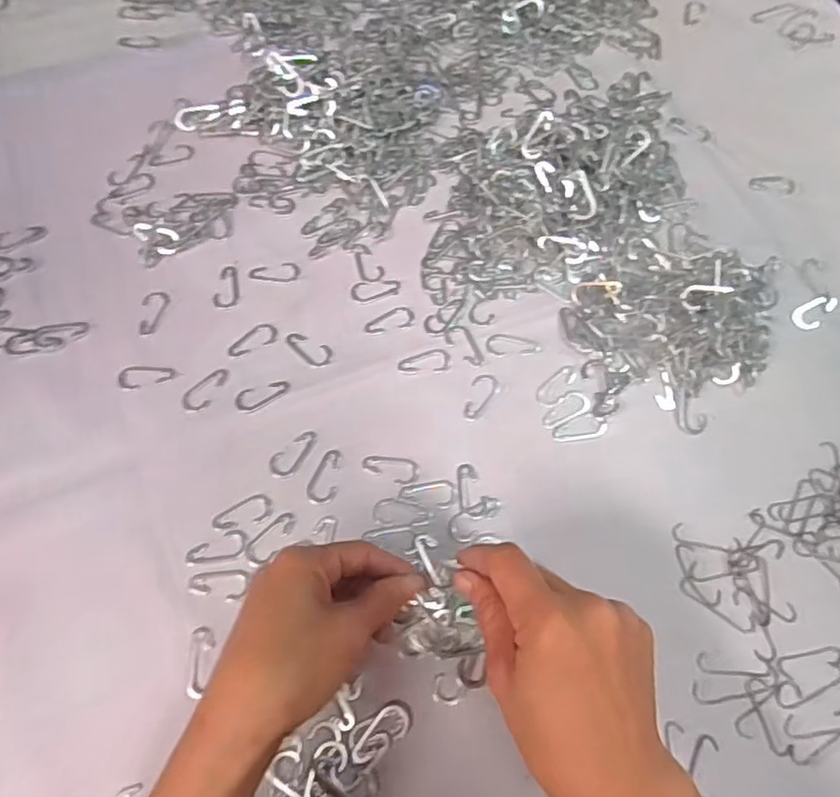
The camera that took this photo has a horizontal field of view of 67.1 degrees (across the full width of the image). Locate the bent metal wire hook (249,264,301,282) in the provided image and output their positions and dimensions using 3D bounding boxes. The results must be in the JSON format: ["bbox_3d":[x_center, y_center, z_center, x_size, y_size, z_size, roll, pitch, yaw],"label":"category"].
[{"bbox_3d":[-0.108,-0.095,0.474,0.037,0.004,0.016,-3,66,-3],"label":"bent metal wire hook"}]

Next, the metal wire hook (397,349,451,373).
[{"bbox_3d":[0.003,-0.027,0.446,0.037,0.004,0.017,-5,66,-4],"label":"metal wire hook"}]

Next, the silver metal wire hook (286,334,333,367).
[{"bbox_3d":[-0.079,-0.035,0.448,0.037,0.004,0.018,24,68,9],"label":"silver metal wire hook"}]

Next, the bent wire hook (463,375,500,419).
[{"bbox_3d":[0.042,-0.002,0.436,0.017,0.004,0.037,23,68,9],"label":"bent wire hook"}]

